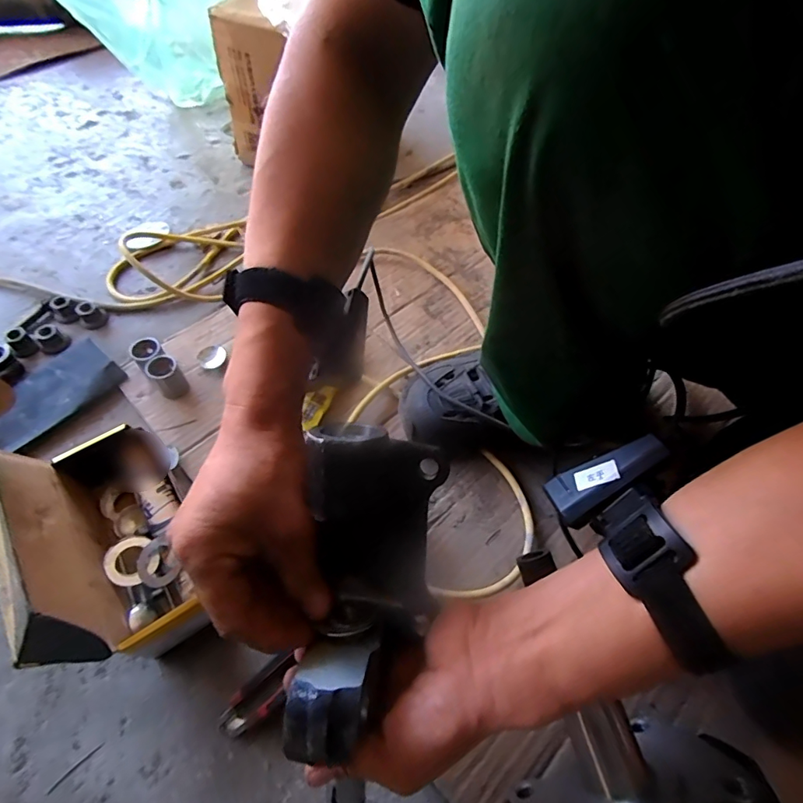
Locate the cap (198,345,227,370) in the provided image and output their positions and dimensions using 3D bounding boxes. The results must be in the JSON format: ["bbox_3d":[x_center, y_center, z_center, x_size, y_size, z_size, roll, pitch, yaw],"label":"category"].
[{"bbox_3d":[-0.209,-0.048,0.529,0.029,0.009,0.034,-21,61,-16],"label":"cap"}]

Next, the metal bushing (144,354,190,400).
[{"bbox_3d":[-0.243,-0.025,0.495,0.028,0.036,0.028,2,58,-3],"label":"metal bushing"}]

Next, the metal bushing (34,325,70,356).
[{"bbox_3d":[-0.386,-0.069,0.527,0.032,0.019,0.026,40,64,20],"label":"metal bushing"}]

